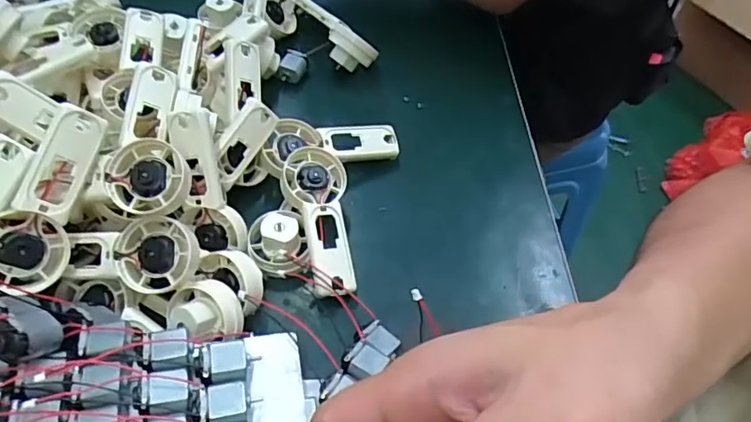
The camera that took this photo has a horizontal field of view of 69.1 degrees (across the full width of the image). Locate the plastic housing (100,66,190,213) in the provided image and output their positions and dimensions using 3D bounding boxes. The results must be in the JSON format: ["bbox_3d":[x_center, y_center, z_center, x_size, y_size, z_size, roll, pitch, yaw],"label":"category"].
[{"bbox_3d":[-0.127,-0.038,0.302,0.041,0.030,0.092,-14,56,-12],"label":"plastic housing"}]

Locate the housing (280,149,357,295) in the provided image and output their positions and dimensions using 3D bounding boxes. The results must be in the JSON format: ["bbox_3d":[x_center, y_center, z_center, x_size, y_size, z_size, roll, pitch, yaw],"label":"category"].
[{"bbox_3d":[-0.035,0.006,0.330,0.038,0.015,0.095,-1,67,-17],"label":"housing"}]

